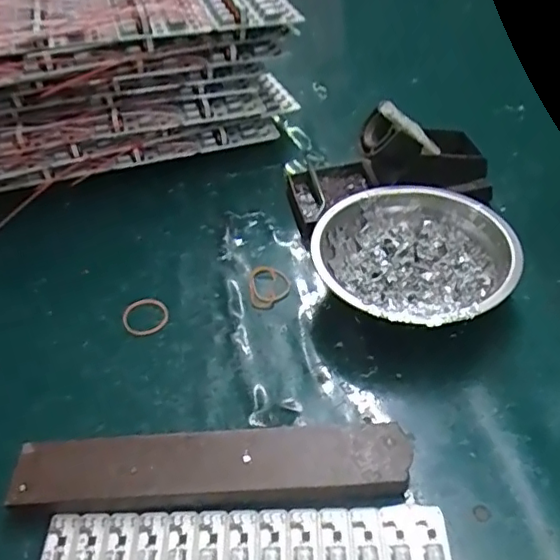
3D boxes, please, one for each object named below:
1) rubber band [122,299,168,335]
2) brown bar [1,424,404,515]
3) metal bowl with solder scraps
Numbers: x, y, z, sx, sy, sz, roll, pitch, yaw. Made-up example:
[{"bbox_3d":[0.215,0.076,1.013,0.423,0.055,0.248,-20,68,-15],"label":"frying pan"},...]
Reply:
[{"bbox_3d":[-0.090,0.024,0.387,0.030,0.004,0.029,2,54,-2],"label":"rubber band"},{"bbox_3d":[-0.035,0.098,0.300,0.200,0.018,0.037,-4,45,3],"label":"brown bar"},{"bbox_3d":[0.086,-0.007,0.375,0.122,0.044,0.118,-3,45,3],"label":"metal bowl with solder scraps"}]

